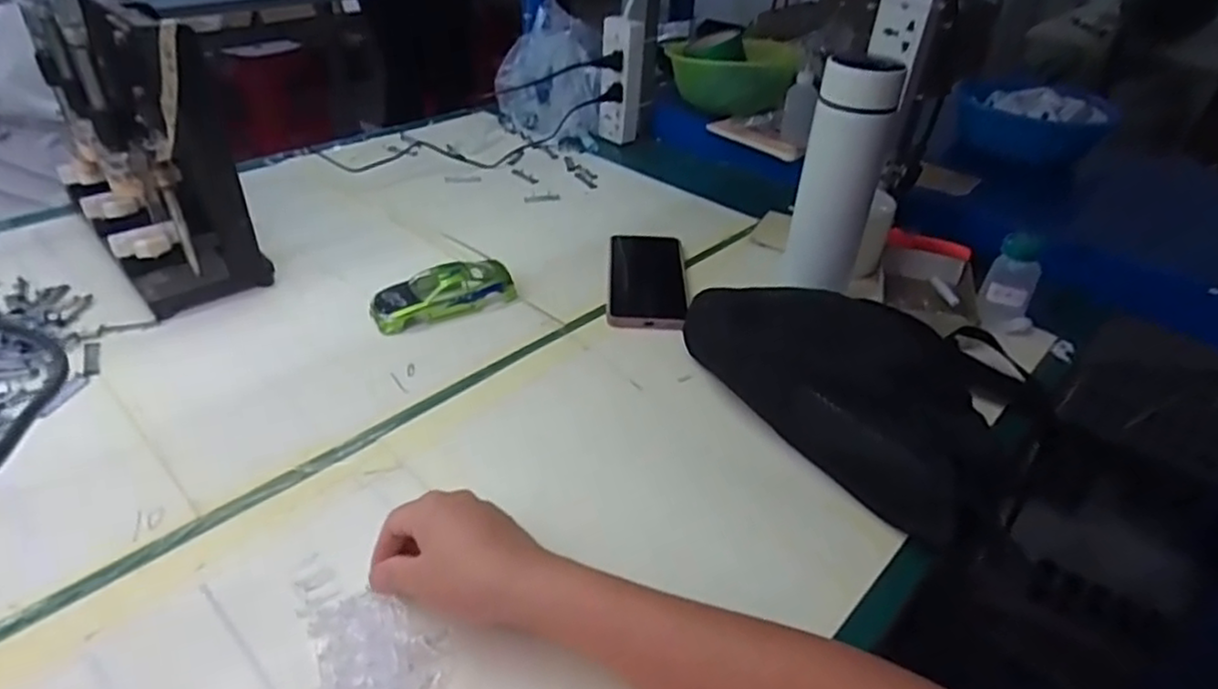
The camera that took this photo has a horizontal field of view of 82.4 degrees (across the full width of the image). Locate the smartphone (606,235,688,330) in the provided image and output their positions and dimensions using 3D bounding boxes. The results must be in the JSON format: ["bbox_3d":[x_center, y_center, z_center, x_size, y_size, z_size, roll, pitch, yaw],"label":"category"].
[{"bbox_3d":[0.039,-0.065,0.691,0.076,0.010,0.170,3,38,0],"label":"smartphone"}]

